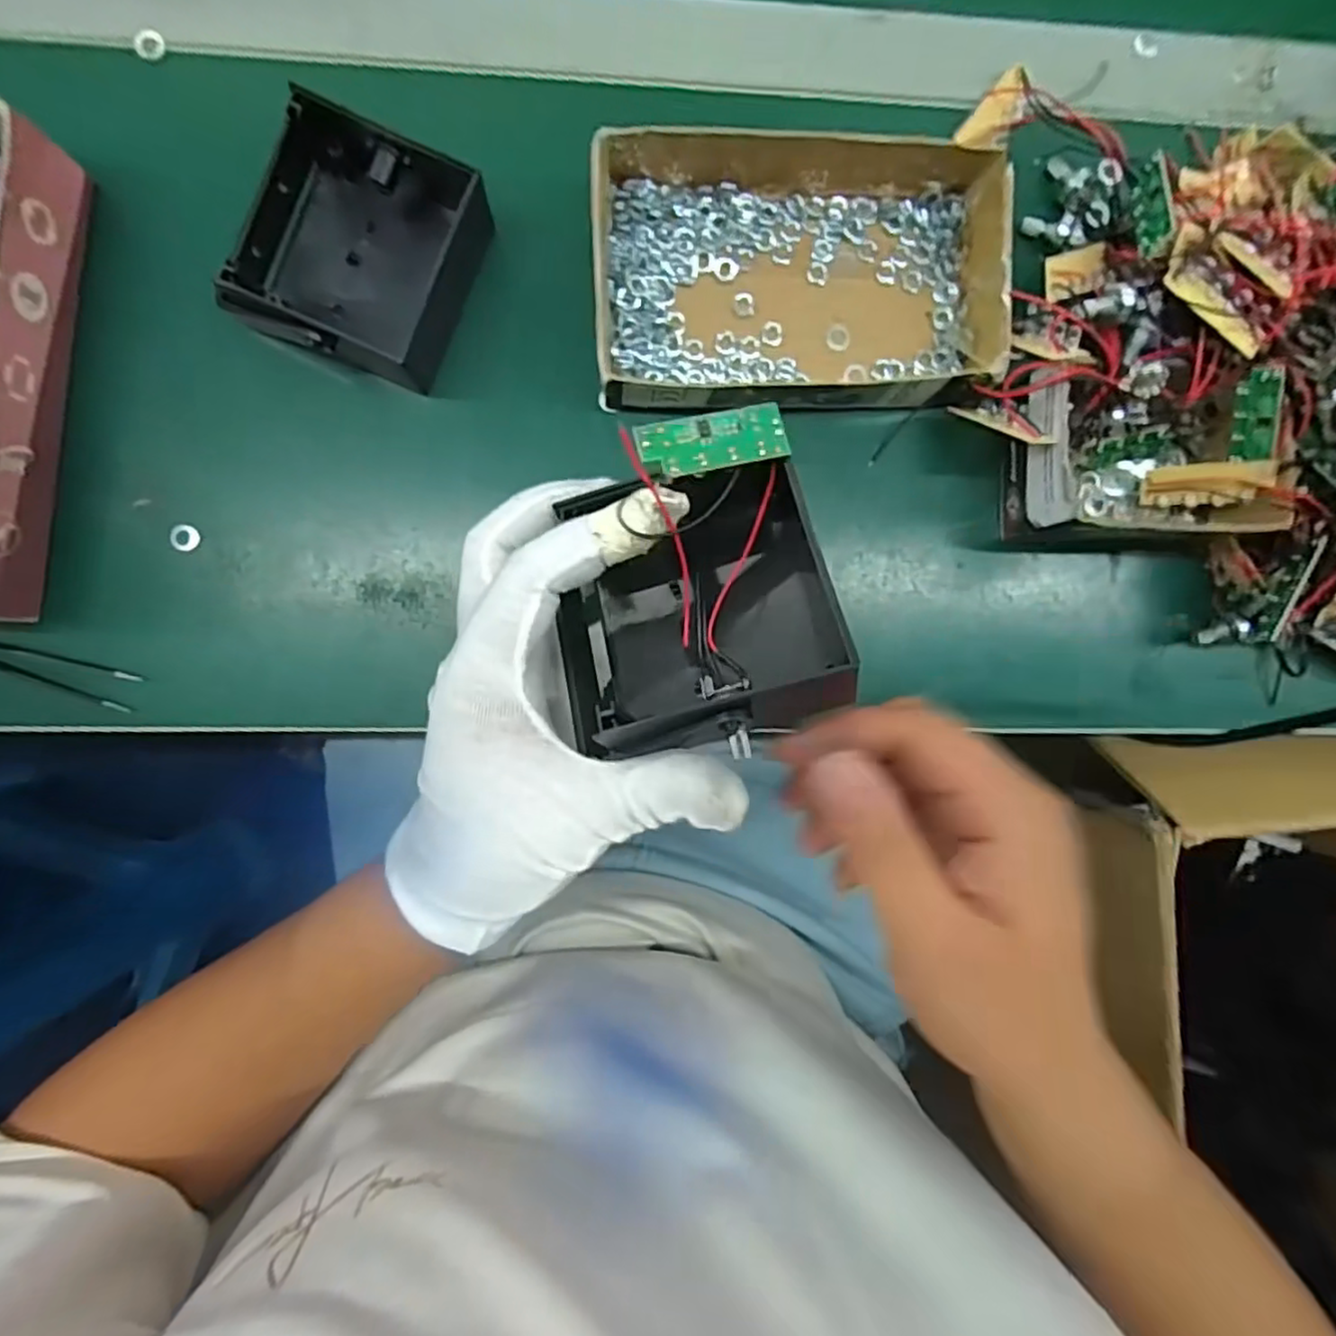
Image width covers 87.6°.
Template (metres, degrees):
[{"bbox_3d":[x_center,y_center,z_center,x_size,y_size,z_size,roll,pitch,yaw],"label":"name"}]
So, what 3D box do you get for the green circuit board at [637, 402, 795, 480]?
[{"bbox_3d":[0.014,-0.070,0.216,0.048,0.004,0.019,-12,92,-14],"label":"green circuit board"}]

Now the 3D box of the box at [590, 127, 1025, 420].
[{"bbox_3d":[0.057,-0.180,0.313,0.178,0.038,0.121,-3,91,-4],"label":"box"}]

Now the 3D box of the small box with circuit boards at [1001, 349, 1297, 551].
[{"bbox_3d":[0.209,-0.096,0.318,0.108,0.054,0.085,-8,92,-4],"label":"small box with circuit boards"}]

